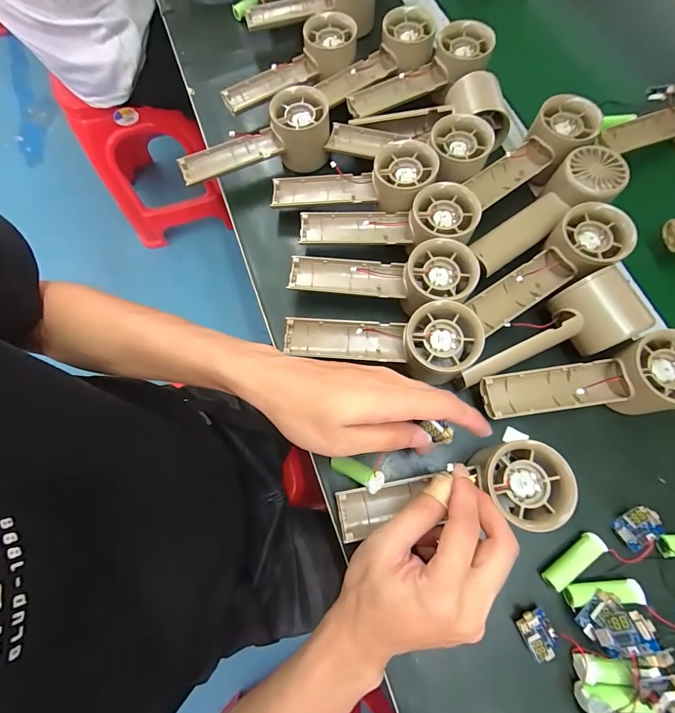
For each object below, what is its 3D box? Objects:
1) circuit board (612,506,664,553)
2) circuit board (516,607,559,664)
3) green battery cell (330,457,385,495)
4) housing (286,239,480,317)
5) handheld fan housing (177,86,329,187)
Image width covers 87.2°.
[{"bbox_3d":[0.226,0.128,0.265,0.032,0.006,0.022,-34,61,0],"label":"circuit board"},{"bbox_3d":[0.140,0.193,0.246,0.022,0.008,0.029,-17,69,-11],"label":"circuit board"},{"bbox_3d":[0.014,0.089,0.271,0.050,0.014,0.015,2,65,58],"label":"green battery cell"},{"bbox_3d":[0.037,-0.067,0.312,0.158,0.034,0.053,3,73,16],"label":"housing"},{"bbox_3d":[-0.086,-0.221,0.364,0.155,0.052,0.057,-15,73,-2],"label":"handheld fan housing"}]

